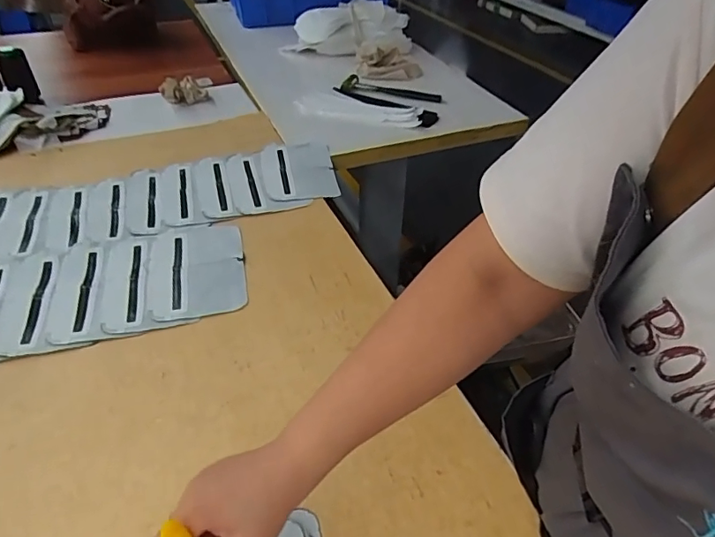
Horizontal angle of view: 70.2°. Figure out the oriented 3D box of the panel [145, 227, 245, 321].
[{"bbox_3d":[-0.236,-0.004,0.741,0.135,0.012,0.196,-9,43,-15],"label":"panel"}]

